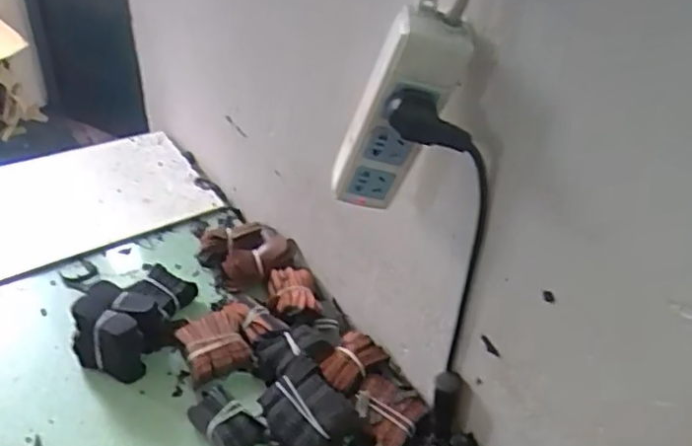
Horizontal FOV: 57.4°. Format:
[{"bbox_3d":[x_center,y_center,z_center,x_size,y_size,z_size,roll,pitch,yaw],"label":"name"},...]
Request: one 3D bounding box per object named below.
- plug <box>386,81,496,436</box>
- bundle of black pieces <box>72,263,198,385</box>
[{"bbox_3d":[0.066,0.055,0.523,0.099,0.327,0.046,11,40,8],"label":"plug"},{"bbox_3d":[-0.221,0.091,0.687,0.088,0.073,0.136,14,41,12],"label":"bundle of black pieces"}]

